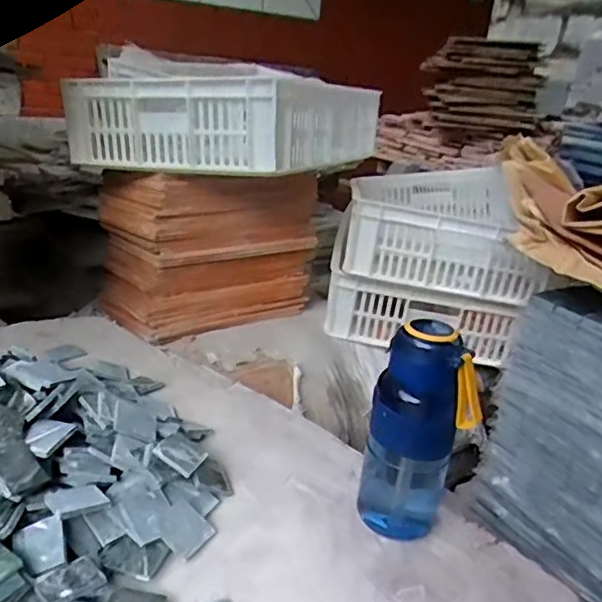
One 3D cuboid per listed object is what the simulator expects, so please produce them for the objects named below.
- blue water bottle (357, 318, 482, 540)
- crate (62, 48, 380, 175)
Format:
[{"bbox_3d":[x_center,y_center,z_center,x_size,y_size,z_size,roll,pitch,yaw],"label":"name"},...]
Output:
[{"bbox_3d":[0.116,0.132,0.617,0.096,0.228,0.064,8,21,5],"label":"blue water bottle"},{"bbox_3d":[-0.097,-0.317,1.071,0.351,0.137,0.482,16,23,24],"label":"crate"}]

